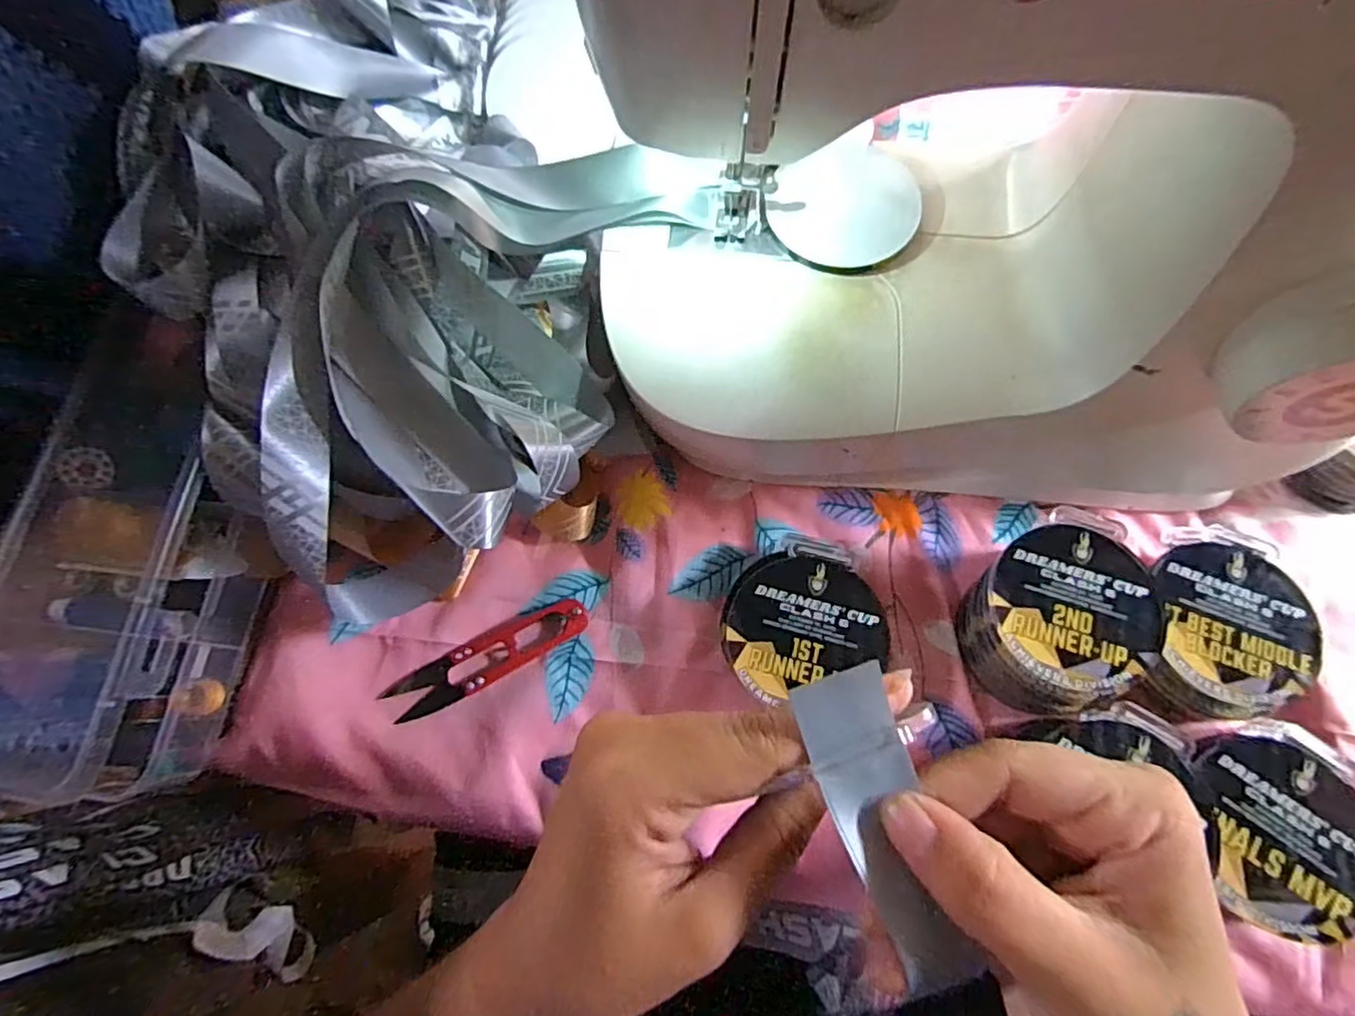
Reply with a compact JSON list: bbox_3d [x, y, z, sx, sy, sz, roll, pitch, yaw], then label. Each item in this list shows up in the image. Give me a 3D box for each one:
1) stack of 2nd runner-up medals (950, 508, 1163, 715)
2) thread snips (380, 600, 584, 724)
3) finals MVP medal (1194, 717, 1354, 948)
[{"bbox_3d":[0.179,0.051,0.313,0.087,0.047,0.073,-32,74,-8],"label":"stack of 2nd runner-up medals"},{"bbox_3d":[-0.095,0.075,0.327,0.103,0.007,0.025,-28,74,-7],"label":"thread snips"},{"bbox_3d":[0.256,0.131,0.272,0.085,0.014,0.076,-36,75,-9],"label":"finals MVP medal"}]

